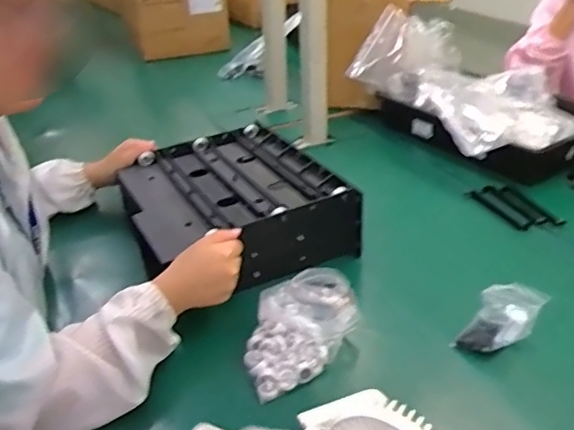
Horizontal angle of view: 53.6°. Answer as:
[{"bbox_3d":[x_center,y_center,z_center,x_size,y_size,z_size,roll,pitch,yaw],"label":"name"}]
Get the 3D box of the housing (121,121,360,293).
[{"bbox_3d":[-0.106,-0.030,0.960,0.307,0.099,0.376,-18,34,-23],"label":"housing"}]

